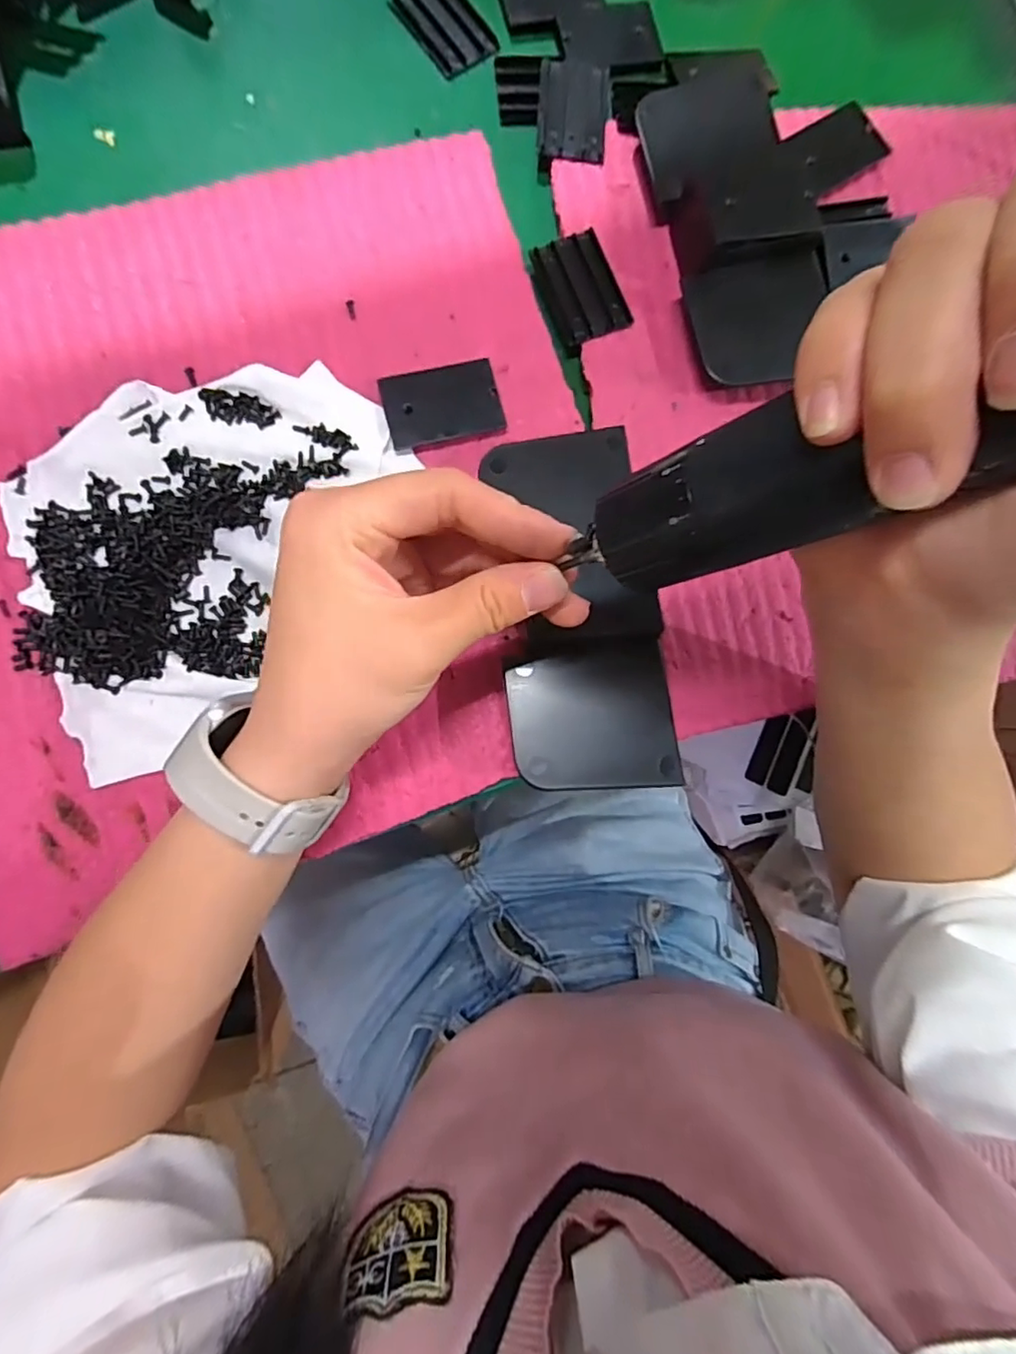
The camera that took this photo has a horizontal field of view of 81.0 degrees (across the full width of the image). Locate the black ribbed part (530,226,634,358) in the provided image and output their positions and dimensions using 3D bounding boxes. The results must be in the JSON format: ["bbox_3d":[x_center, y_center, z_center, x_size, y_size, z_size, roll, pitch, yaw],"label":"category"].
[{"bbox_3d":[0.037,-0.196,0.300,0.035,0.008,0.056,-20,86,-7],"label":"black ribbed part"}]

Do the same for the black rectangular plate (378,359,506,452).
[{"bbox_3d":[-0.032,-0.131,0.287,0.054,0.007,0.035,-13,85,-6],"label":"black rectangular plate"}]

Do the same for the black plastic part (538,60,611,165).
[{"bbox_3d":[0.035,-0.300,0.315,0.036,0.008,0.057,5,83,-5],"label":"black plastic part"}]

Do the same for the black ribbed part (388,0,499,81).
[{"bbox_3d":[-0.034,-0.352,0.319,0.037,0.004,0.057,-36,88,-8],"label":"black ribbed part"}]

